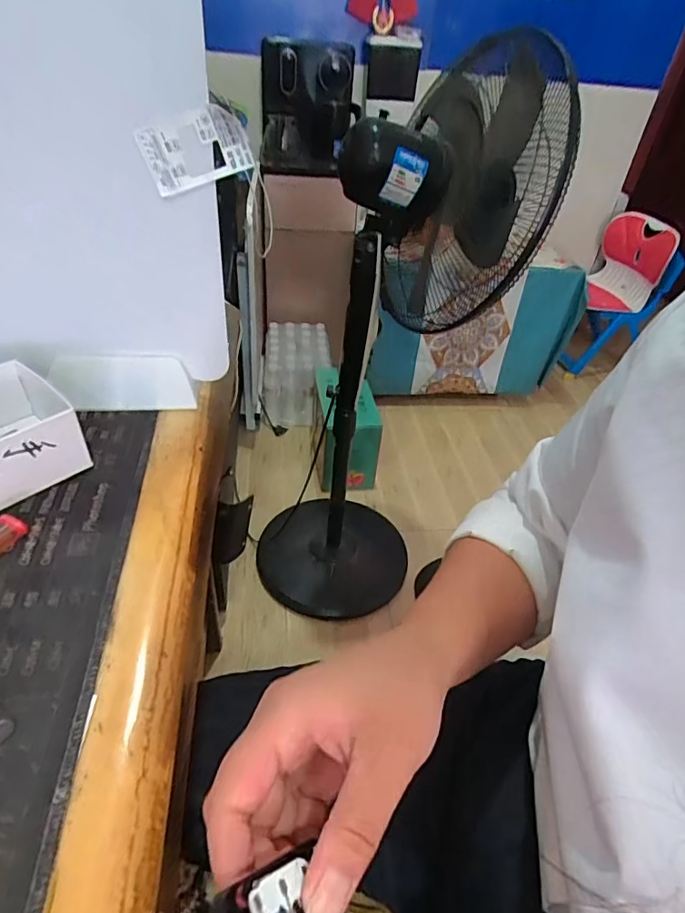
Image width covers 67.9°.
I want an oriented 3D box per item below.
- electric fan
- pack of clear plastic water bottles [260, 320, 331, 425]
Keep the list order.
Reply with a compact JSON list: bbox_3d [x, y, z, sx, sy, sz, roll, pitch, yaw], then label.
[{"bbox_3d":[0.049,-0.132,1.005,0.386,1.064,0.341,-1,39,-8],"label":"electric fan"},{"bbox_3d":[-0.163,-0.278,1.767,0.220,0.265,0.302,5,39,-2],"label":"pack of clear plastic water bottles"}]

